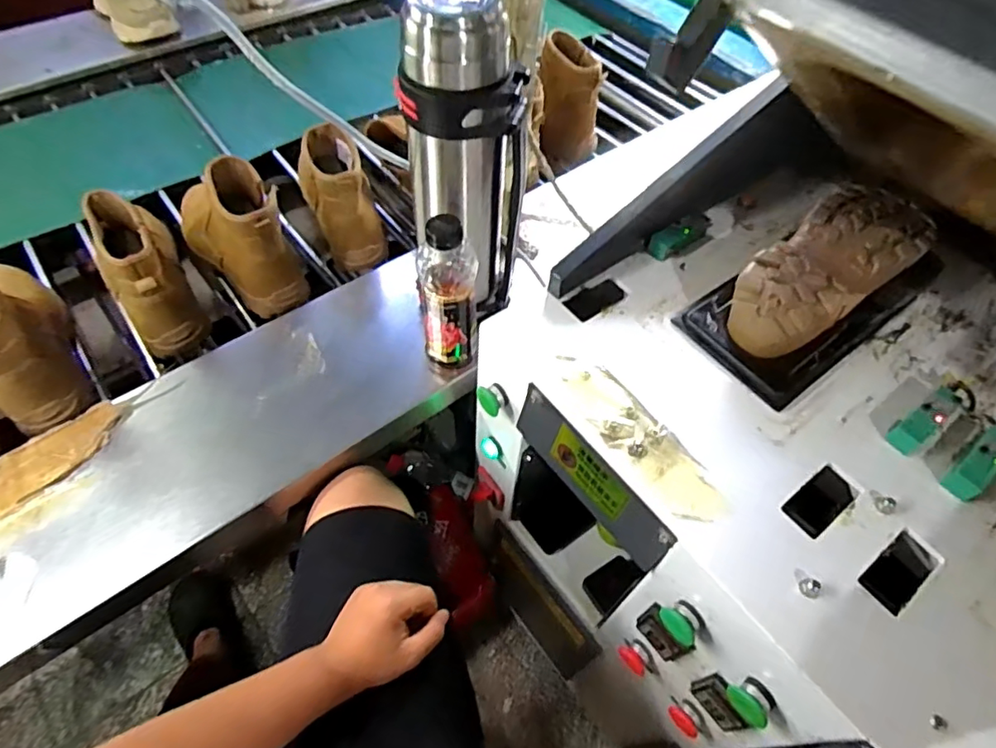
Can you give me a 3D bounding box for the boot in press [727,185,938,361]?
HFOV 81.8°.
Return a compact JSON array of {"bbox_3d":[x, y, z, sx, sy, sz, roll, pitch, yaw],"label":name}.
[{"bbox_3d":[0.356,-0.110,0.627,0.280,0.081,0.108,-34,65,-22],"label":"boot in press"}]

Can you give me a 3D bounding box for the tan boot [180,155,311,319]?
[{"bbox_3d":[-0.370,-0.214,0.793,0.223,0.151,0.092,40,64,21],"label":"tan boot"}]

